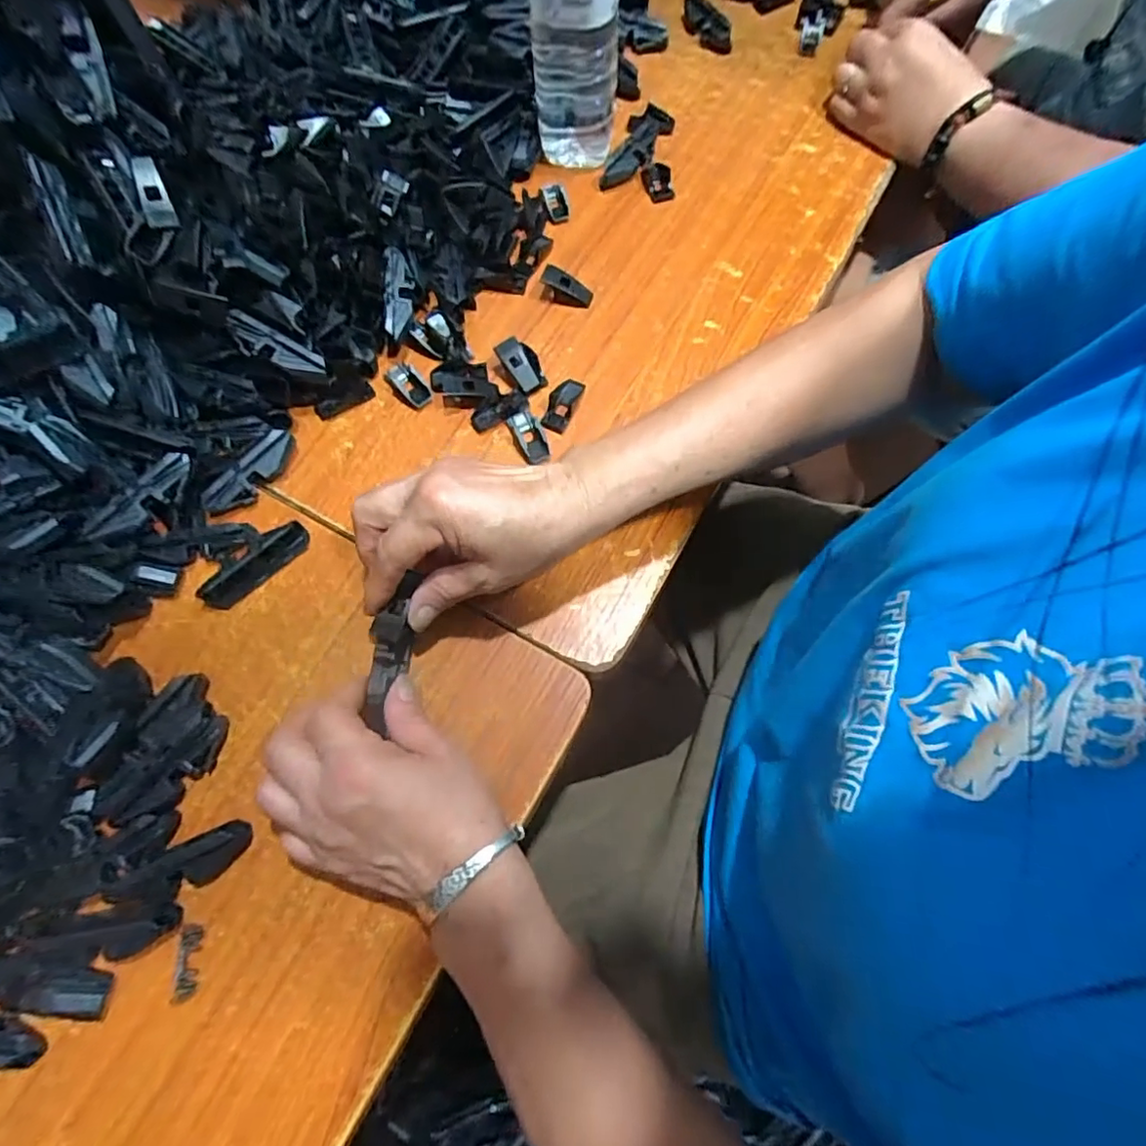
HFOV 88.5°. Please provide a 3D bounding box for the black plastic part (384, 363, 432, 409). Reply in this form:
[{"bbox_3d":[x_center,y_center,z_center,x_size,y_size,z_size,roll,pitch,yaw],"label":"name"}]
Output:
[{"bbox_3d":[-0.120,-0.137,0.424,0.022,0.005,0.042,-33,72,-10],"label":"black plastic part"}]

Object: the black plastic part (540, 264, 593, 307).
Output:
[{"bbox_3d":[-0.005,-0.218,0.447,0.039,0.018,0.017,19,72,9],"label":"black plastic part"}]

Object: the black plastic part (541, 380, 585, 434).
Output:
[{"bbox_3d":[-0.008,-0.120,0.419,0.019,0.005,0.043,22,72,10],"label":"black plastic part"}]

